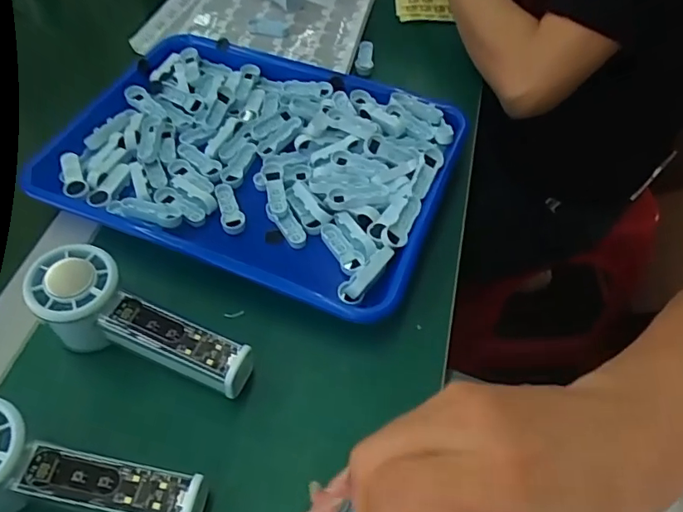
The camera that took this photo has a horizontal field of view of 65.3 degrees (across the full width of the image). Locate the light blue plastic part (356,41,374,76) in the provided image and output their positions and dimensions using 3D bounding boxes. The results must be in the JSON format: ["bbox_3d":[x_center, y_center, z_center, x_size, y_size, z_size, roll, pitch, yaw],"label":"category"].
[{"bbox_3d":[0.027,-0.217,0.583,0.018,0.016,0.048,8,54,3],"label":"light blue plastic part"}]

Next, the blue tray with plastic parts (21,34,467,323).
[{"bbox_3d":[-0.071,-0.087,0.468,0.320,0.038,0.248,16,55,11],"label":"blue tray with plastic parts"}]

